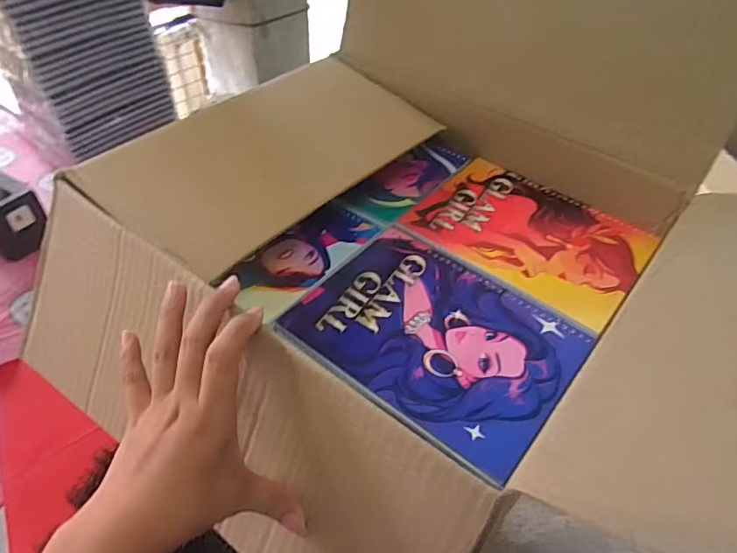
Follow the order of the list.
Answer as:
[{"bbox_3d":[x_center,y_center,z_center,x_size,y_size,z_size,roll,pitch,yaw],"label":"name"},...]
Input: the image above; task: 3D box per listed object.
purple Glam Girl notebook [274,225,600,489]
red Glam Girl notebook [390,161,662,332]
[{"bbox_3d":[0.052,0.041,0.403,0.195,0.006,0.156,32,53,25],"label":"purple Glam Girl notebook"},{"bbox_3d":[0.146,-0.040,0.486,0.196,0.007,0.150,33,53,25],"label":"red Glam Girl notebook"}]

